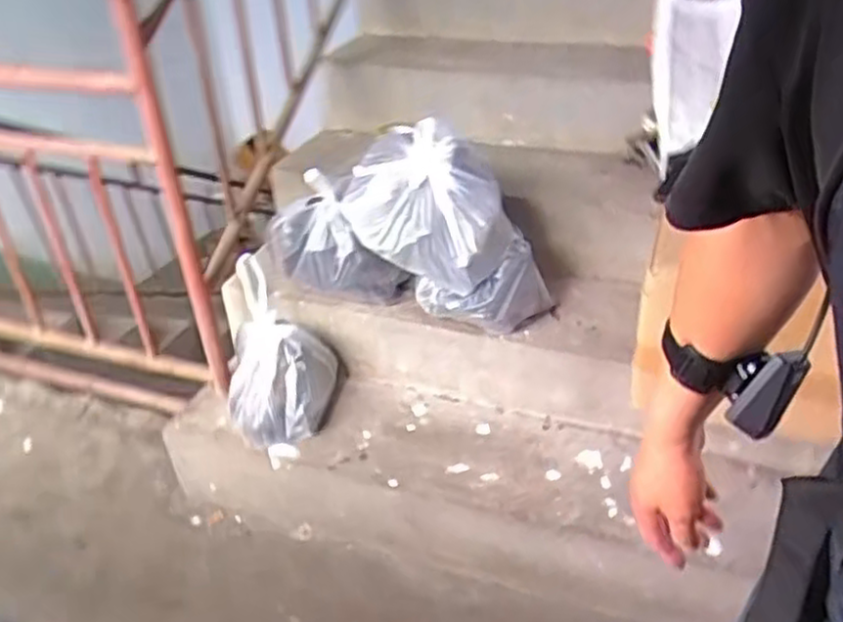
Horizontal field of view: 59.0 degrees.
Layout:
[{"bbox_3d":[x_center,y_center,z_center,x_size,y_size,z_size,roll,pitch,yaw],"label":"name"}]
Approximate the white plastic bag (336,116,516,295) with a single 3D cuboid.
[{"bbox_3d":[0.012,-0.215,1.491,0.323,0.277,0.197,1,35,9],"label":"white plastic bag"}]

